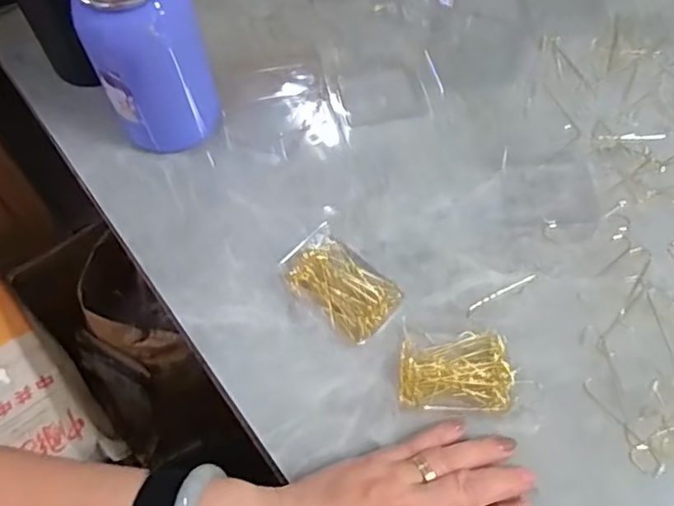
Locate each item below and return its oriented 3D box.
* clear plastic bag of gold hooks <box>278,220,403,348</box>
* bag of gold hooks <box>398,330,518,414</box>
[{"bbox_3d":[0.003,0.020,0.398,0.075,0.012,0.047,37,68,18],"label":"clear plastic bag of gold hooks"},{"bbox_3d":[0.072,0.073,0.372,0.067,0.014,0.049,-1,62,-1],"label":"bag of gold hooks"}]

